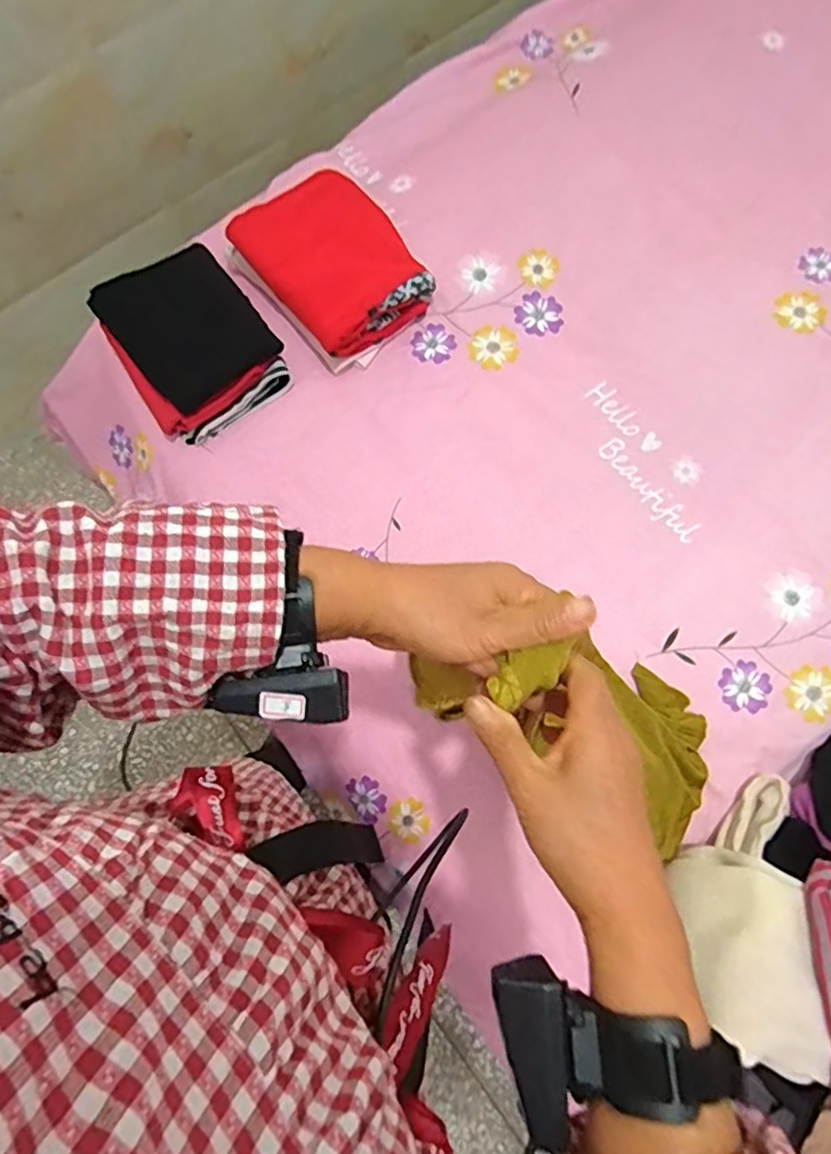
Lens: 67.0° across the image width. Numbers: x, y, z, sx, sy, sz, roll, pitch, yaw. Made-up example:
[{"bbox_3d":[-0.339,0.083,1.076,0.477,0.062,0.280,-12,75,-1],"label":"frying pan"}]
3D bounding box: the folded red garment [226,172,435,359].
[{"bbox_3d":[-0.114,-0.430,0.871,0.183,0.081,0.235,-39,80,-6],"label":"folded red garment"}]

